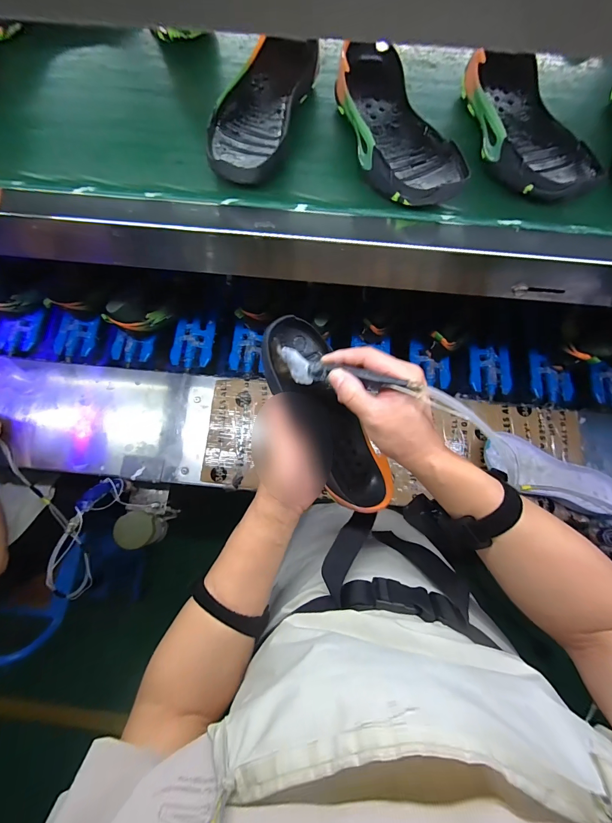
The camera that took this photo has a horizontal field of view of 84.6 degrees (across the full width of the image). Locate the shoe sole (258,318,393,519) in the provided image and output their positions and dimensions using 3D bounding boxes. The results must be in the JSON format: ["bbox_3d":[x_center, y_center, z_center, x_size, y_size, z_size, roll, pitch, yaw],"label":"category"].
[{"bbox_3d":[0.039,-0.003,0.385,0.094,0.049,0.239,-31,98,-31],"label":"shoe sole"}]

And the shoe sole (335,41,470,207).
[{"bbox_3d":[0.098,-0.337,0.395,0.094,0.033,0.243,-22,79,-4],"label":"shoe sole"}]

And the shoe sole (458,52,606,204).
[{"bbox_3d":[0.257,-0.338,0.395,0.101,0.038,0.218,-16,79,-3],"label":"shoe sole"}]

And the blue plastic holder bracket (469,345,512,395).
[{"bbox_3d":[0.446,-0.101,0.813,0.097,0.015,0.115,0,79,0],"label":"blue plastic holder bracket"}]

